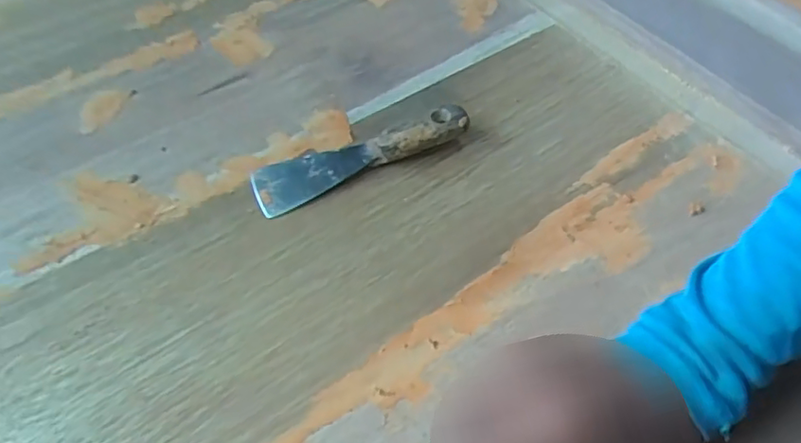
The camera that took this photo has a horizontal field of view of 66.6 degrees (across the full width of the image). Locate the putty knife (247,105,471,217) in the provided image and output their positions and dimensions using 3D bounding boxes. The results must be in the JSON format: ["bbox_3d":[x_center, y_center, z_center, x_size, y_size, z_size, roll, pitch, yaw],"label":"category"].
[{"bbox_3d":[-0.031,-0.054,0.453,0.161,0.025,0.043,-21,57,-14],"label":"putty knife"}]

